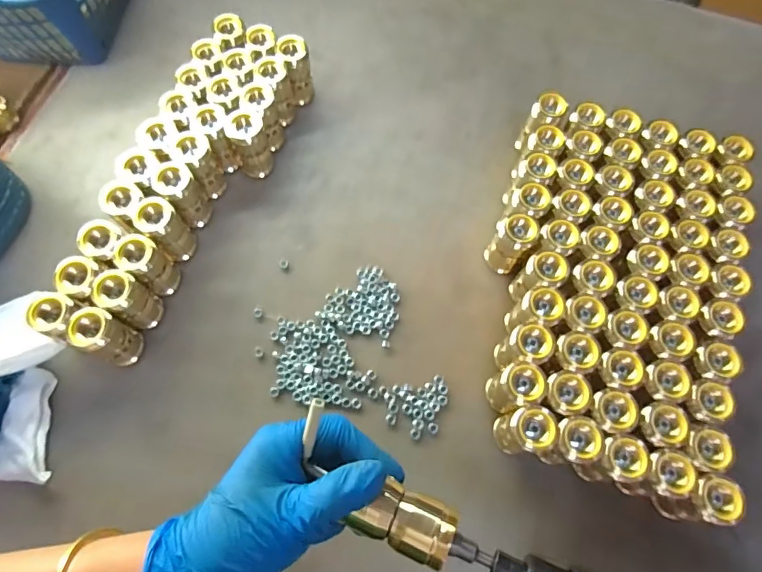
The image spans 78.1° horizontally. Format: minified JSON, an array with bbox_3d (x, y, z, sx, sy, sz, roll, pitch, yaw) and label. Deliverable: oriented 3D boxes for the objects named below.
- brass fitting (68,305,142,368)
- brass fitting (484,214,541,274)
[{"bbox_3d":[-0.216,0.041,0.375,0.030,0.062,0.030,29,71,9],"label":"brass fitting"},{"bbox_3d":[0.113,-0.037,0.413,0.031,0.061,0.028,41,74,13],"label":"brass fitting"}]

